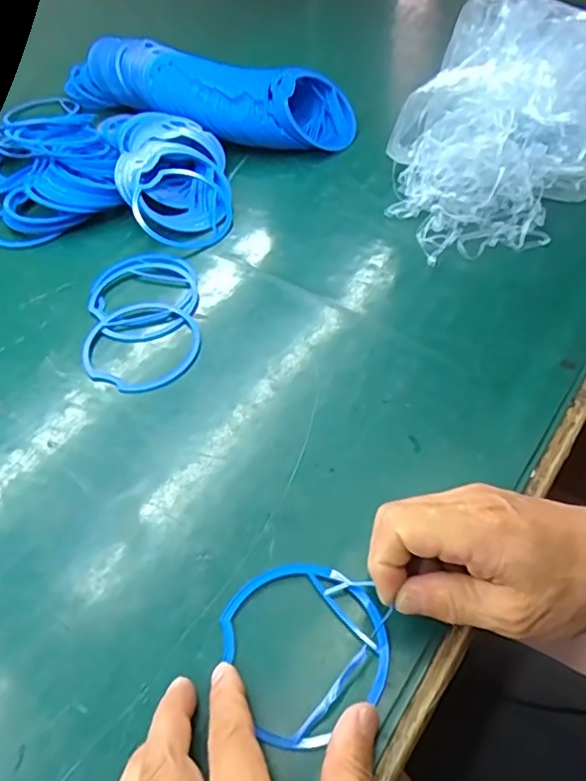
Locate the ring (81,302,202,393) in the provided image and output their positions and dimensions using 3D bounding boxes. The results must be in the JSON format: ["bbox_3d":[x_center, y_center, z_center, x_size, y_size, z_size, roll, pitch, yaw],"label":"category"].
[{"bbox_3d":[-0.123,-0.039,0.481,0.100,0.004,0.093,-2,50,3],"label":"ring"}]

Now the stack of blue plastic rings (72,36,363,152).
[{"bbox_3d":[-0.117,-0.350,0.699,0.384,0.071,0.117,17,54,18],"label":"stack of blue plastic rings"}]

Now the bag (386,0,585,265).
[{"bbox_3d":[0.231,-0.273,0.591,0.231,0.099,0.364,19,55,19],"label":"bag"}]

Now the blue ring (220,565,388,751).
[{"bbox_3d":[0.007,0.135,0.321,0.083,0.014,0.090,-5,48,5],"label":"blue ring"}]

